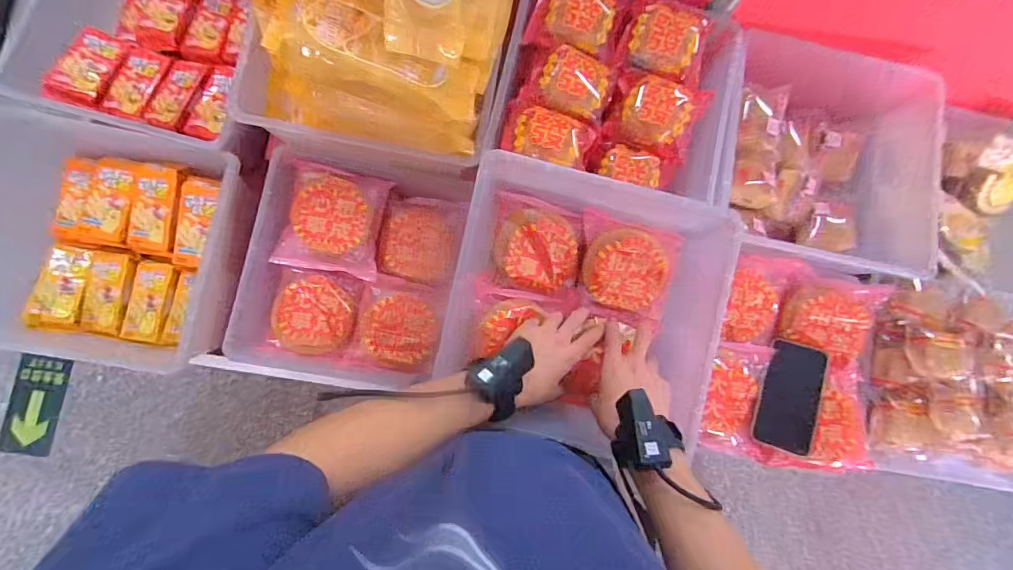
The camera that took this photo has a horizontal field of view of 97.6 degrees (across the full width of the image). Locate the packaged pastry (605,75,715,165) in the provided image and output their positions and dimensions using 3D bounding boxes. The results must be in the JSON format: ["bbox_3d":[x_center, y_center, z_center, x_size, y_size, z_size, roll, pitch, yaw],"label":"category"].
[{"bbox_3d":[0.199,-0.221,0.581,0.104,0.041,0.086,19,84,-4],"label":"packaged pastry"}]

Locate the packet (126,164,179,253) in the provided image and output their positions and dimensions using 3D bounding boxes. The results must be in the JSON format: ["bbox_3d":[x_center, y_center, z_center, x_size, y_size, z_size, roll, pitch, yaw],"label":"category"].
[{"bbox_3d":[-0.484,-0.106,0.610,0.065,0.024,0.112,10,85,-5],"label":"packet"}]

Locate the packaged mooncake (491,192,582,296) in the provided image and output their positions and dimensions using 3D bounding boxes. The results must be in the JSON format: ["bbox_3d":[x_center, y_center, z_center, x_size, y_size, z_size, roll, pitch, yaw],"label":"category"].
[{"bbox_3d":[0.042,-0.050,0.571,0.118,0.028,0.117,4,107,-17],"label":"packaged mooncake"}]

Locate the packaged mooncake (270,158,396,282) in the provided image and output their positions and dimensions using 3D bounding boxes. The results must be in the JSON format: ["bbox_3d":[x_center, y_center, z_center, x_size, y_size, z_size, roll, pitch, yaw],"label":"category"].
[{"bbox_3d":[-0.240,-0.089,0.620,0.129,0.036,0.141,10,85,-5],"label":"packaged mooncake"}]

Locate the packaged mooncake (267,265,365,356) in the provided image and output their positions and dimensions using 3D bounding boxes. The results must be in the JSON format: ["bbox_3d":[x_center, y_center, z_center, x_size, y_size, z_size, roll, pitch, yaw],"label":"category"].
[{"bbox_3d":[-0.269,0.039,0.623,0.114,0.024,0.116,12,85,-5],"label":"packaged mooncake"}]

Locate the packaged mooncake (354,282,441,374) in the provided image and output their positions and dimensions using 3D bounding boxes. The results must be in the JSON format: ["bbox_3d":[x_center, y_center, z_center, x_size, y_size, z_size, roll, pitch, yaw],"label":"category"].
[{"bbox_3d":[-0.154,0.061,0.634,0.112,0.034,0.120,10,85,-5],"label":"packaged mooncake"}]

